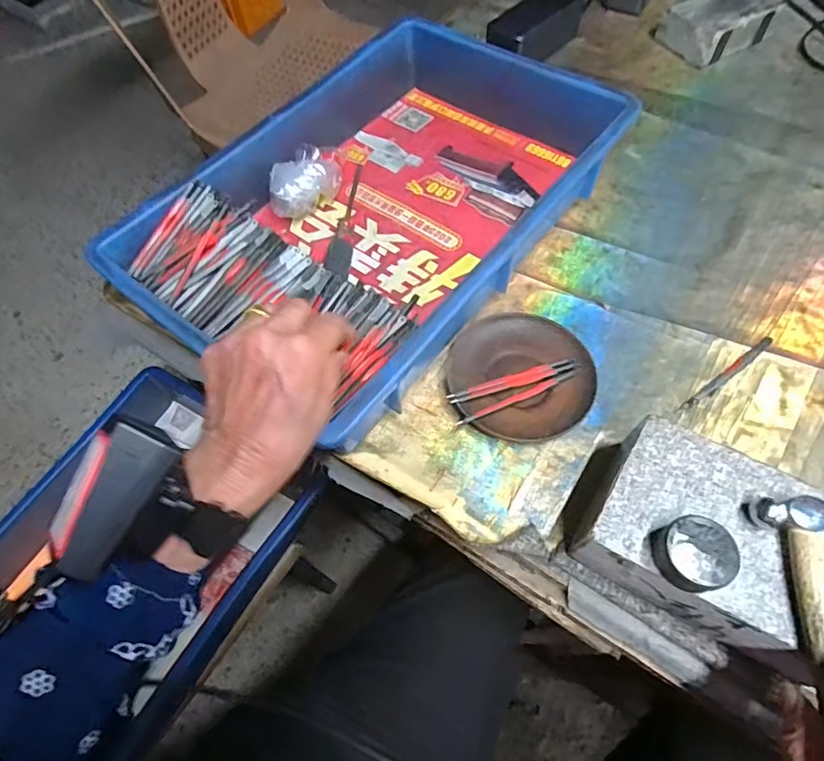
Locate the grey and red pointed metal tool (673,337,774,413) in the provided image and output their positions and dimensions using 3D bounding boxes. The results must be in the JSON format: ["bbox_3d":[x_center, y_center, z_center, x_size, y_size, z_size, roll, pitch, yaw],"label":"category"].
[{"bbox_3d":[0.253,-0.005,0.406,0.106,0.006,0.009,-34,64,-14],"label":"grey and red pointed metal tool"}]

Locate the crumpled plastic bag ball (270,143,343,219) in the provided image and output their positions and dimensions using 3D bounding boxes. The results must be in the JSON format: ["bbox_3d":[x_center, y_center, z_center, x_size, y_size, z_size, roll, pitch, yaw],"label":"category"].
[{"bbox_3d":[-0.107,-0.193,0.501,0.071,0.053,0.060,-6,61,1],"label":"crumpled plastic bag ball"}]

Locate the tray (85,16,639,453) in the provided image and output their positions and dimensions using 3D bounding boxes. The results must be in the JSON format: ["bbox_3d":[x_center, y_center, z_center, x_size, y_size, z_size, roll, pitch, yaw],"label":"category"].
[{"bbox_3d":[-0.018,-0.170,0.474,0.281,0.080,0.447,34,69,20],"label":"tray"}]

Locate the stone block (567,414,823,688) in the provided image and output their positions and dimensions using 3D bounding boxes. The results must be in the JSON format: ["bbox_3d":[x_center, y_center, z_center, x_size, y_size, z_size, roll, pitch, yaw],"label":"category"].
[{"bbox_3d":[0.192,0.104,0.318,0.158,0.062,0.103,26,66,17],"label":"stone block"}]

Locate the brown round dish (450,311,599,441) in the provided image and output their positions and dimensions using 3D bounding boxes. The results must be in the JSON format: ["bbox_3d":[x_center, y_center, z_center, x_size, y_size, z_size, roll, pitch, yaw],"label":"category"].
[{"bbox_3d":[0.088,-0.003,0.409,0.112,0.017,0.109,-2,61,3],"label":"brown round dish"}]

